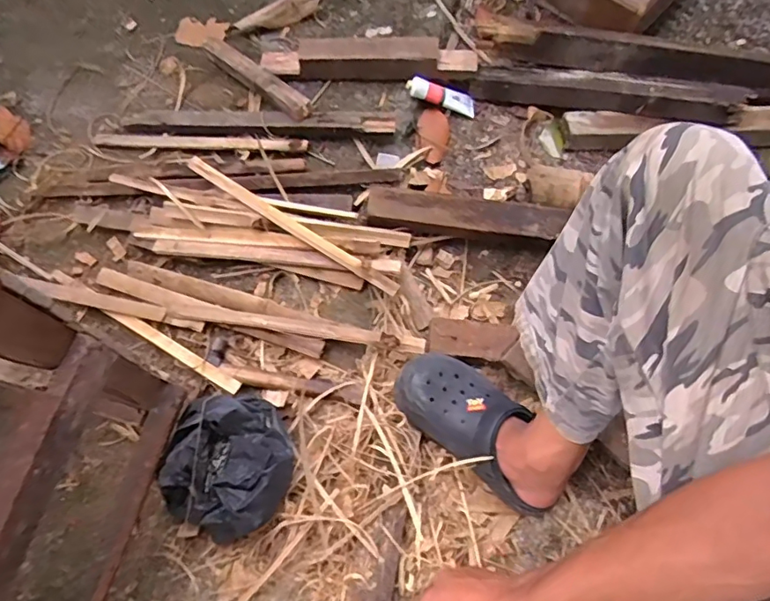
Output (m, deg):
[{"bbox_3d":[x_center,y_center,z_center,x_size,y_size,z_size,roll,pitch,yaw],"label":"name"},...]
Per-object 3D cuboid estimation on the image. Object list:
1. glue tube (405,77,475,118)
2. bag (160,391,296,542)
[{"bbox_3d":[0.107,-0.381,0.981,0.137,0.025,0.034,14,68,-17],"label":"glue tube"},{"bbox_3d":[-0.204,0.217,0.698,0.163,0.067,0.174,16,67,5],"label":"bag"}]

